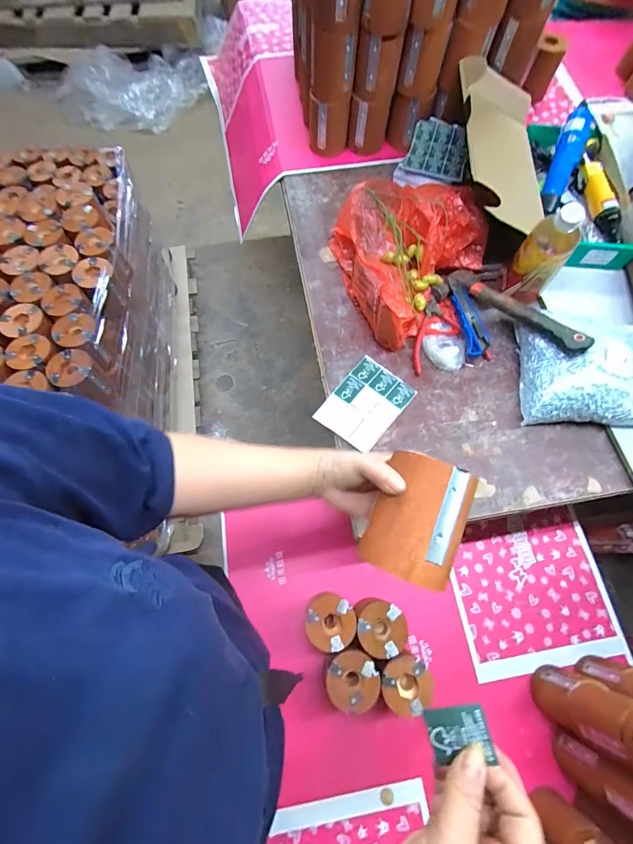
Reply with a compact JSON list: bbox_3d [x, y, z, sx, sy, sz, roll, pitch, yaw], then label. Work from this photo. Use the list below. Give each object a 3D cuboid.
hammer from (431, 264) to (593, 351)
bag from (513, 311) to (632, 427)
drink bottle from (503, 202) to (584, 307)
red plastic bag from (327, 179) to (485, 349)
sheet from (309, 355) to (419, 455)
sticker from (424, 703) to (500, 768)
[{"bbox_3d":[0.313,-0.180,0.603,0.126,0.027,0.249,-33,55,-13],"label":"hammer"},{"bbox_3d":[0.439,-0.081,0.579,0.247,0.062,0.182,5,68,0],"label":"bag"},{"bbox_3d":[0.353,-0.265,0.577,0.070,0.160,0.067,37,72,13],"label":"drink bottle"},{"bbox_3d":[0.160,-0.296,0.640,0.239,0.089,0.291,-22,70,-10],"label":"red plastic bag"},{"bbox_3d":[0.076,-0.028,0.584,0.098,0.005,0.134,38,73,12],"label":"sheet"},{"bbox_3d":[0.089,0.196,0.238,0.038,0.004,0.026,-27,53,21],"label":"sticker"}]

